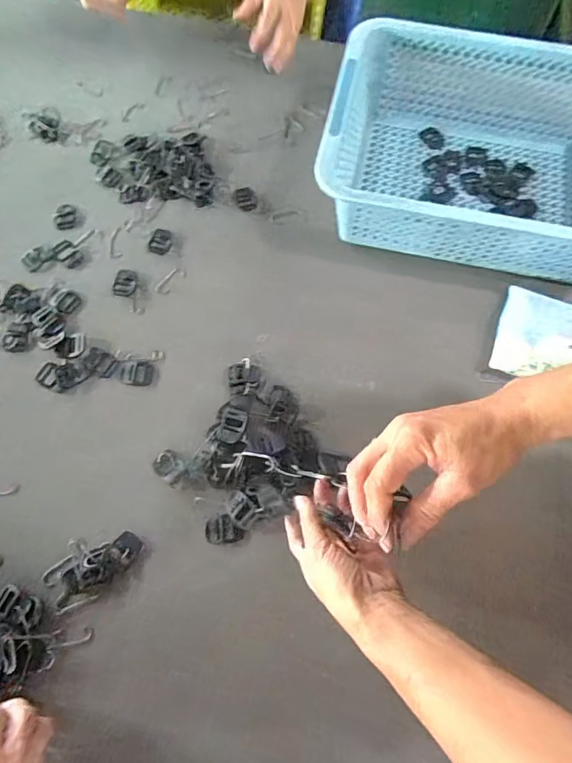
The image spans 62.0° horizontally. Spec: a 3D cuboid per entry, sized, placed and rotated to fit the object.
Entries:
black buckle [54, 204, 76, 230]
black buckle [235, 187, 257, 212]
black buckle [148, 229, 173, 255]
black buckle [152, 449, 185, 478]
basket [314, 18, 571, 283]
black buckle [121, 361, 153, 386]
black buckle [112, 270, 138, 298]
[{"bbox_3d":[-0.292,-0.217,0.626,0.029,0.004,0.041,-8,69,-2],"label":"black buckle"},{"bbox_3d":[-0.054,-0.247,0.645,0.026,0.005,0.037,-12,69,-4],"label":"black buckle"},{"bbox_3d":[-0.162,-0.181,0.617,0.028,0.004,0.037,12,69,6],"label":"black buckle"},{"bbox_3d":[-0.128,0.089,0.513,0.030,0.004,0.029,0,69,1],"label":"black buckle"},{"bbox_3d":[0.249,-0.275,0.583,0.375,0.110,0.281,11,69,5],"label":"basket"},{"bbox_3d":[-0.173,-0.010,0.553,0.037,0.004,0.028,5,69,3],"label":"black buckle"},{"bbox_3d":[-0.200,-0.123,0.591,0.028,0.004,0.036,6,69,4],"label":"black buckle"}]

